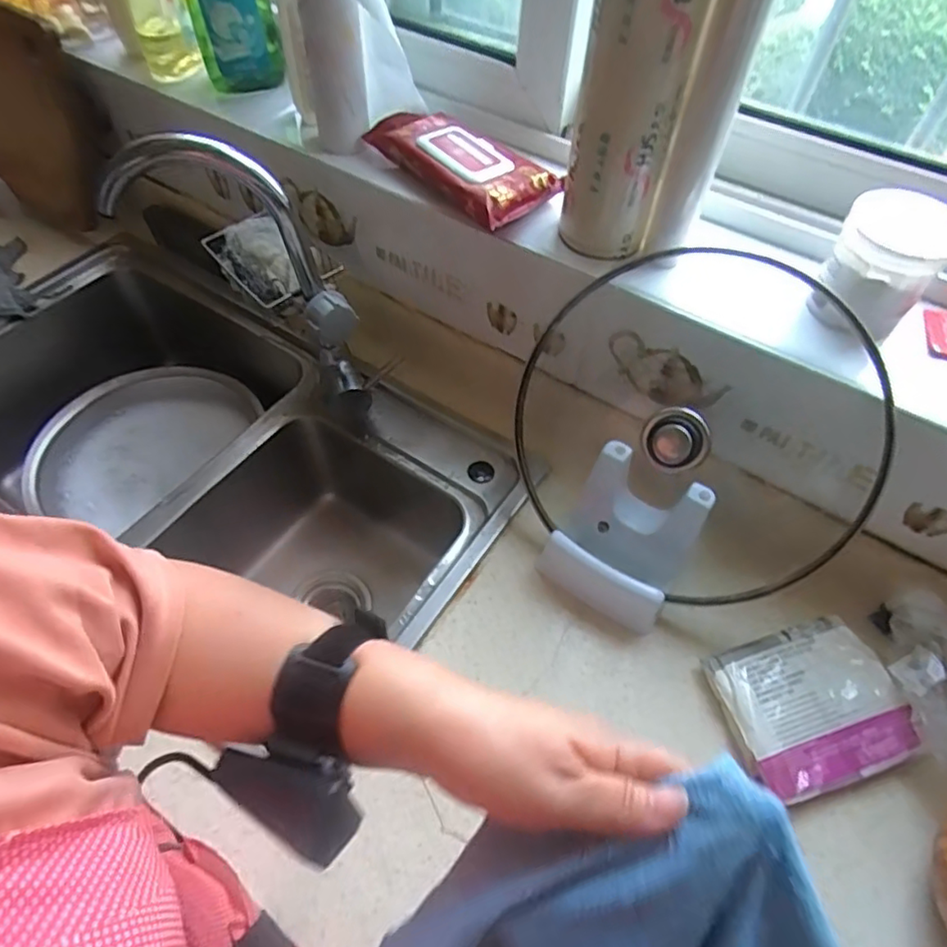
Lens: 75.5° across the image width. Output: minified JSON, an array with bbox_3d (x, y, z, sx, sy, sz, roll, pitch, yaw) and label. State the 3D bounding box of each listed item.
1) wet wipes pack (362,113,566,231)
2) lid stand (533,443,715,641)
[{"bbox_3d":[-0.011,-0.337,0.651,0.103,0.029,0.212,-33,62,-23],"label":"wet wipes pack"},{"bbox_3d":[0.147,0.063,0.594,0.126,0.129,0.103,32,60,19],"label":"lid stand"}]

